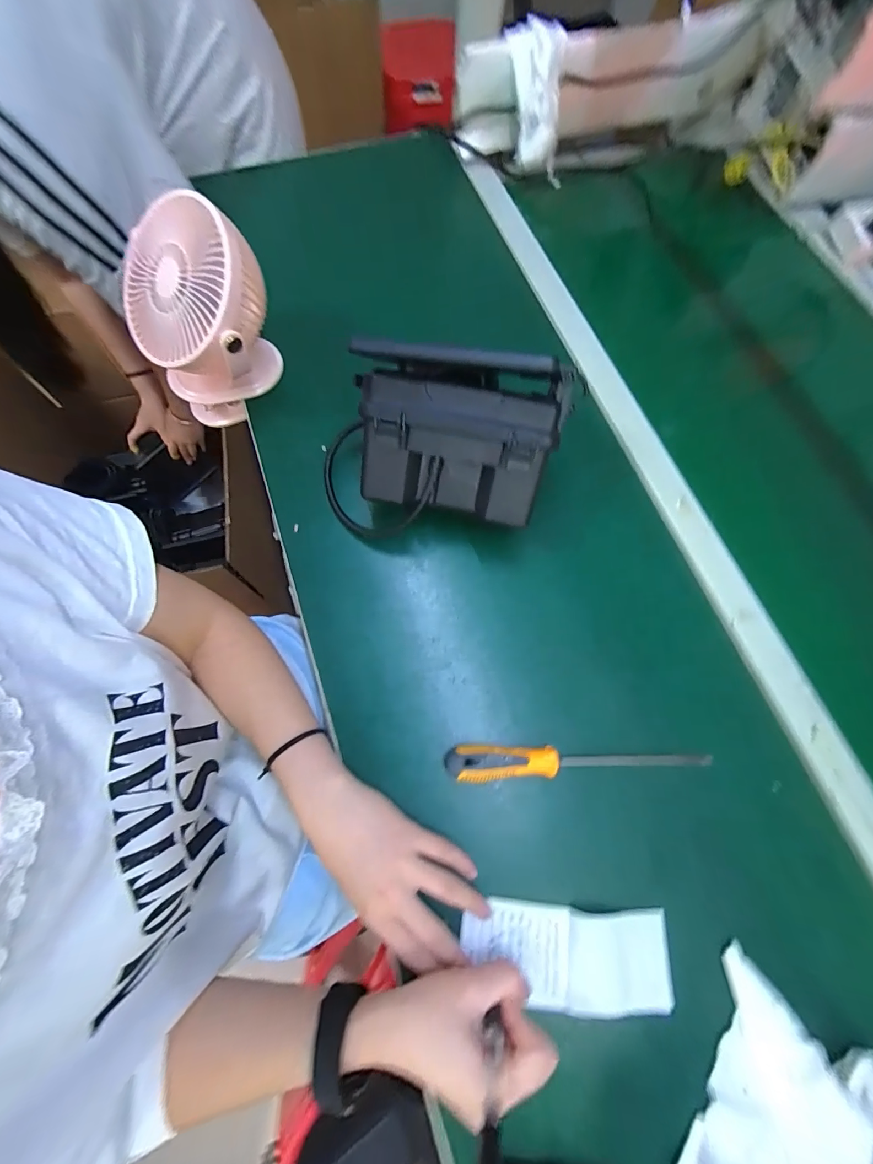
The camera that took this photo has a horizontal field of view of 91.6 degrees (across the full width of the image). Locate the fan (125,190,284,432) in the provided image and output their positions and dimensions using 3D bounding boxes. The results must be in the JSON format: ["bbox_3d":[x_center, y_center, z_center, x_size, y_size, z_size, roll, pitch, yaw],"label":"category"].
[{"bbox_3d":[-0.242,-0.265,0.452,0.135,0.182,0.146,-31,75,-12],"label":"fan"}]

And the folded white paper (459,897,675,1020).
[{"bbox_3d":[0.103,0.293,0.334,0.162,0.010,0.072,9,70,3],"label":"folded white paper"}]

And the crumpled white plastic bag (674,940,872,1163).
[{"bbox_3d":[0.241,0.391,0.291,0.114,0.041,0.180,30,73,8],"label":"crumpled white plastic bag"}]

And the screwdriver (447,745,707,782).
[{"bbox_3d":[0.129,0.161,0.376,0.237,0.025,0.029,1,71,-2],"label":"screwdriver"}]

